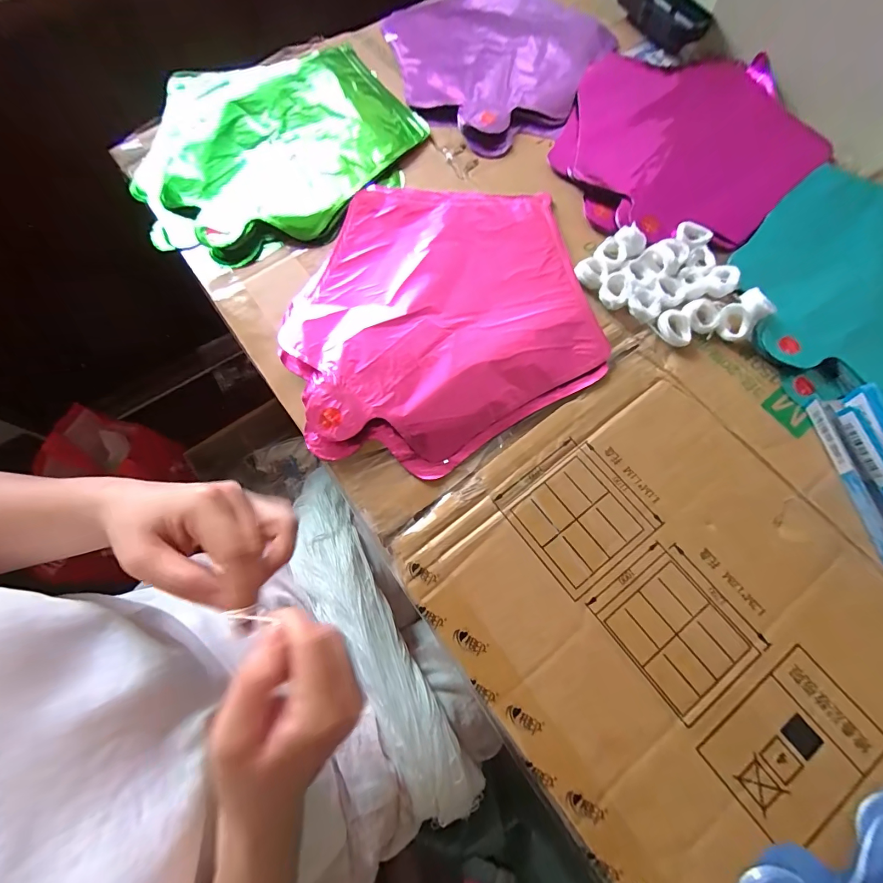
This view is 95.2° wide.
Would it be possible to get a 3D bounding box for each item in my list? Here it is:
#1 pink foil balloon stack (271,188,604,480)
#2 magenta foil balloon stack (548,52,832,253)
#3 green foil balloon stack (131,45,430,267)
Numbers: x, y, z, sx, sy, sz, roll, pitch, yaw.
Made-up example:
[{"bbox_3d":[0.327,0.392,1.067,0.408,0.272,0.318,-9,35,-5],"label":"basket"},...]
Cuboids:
[{"bbox_3d":[-0.005,-0.106,0.320,0.229,0.014,0.243,-15,72,-4],"label":"pink foil balloon stack"},{"bbox_3d":[0.224,-0.292,0.384,0.274,0.020,0.225,-41,76,-12],"label":"magenta foil balloon stack"},{"bbox_3d":[-0.162,-0.282,0.385,0.254,0.018,0.256,-33,74,-10],"label":"green foil balloon stack"}]

